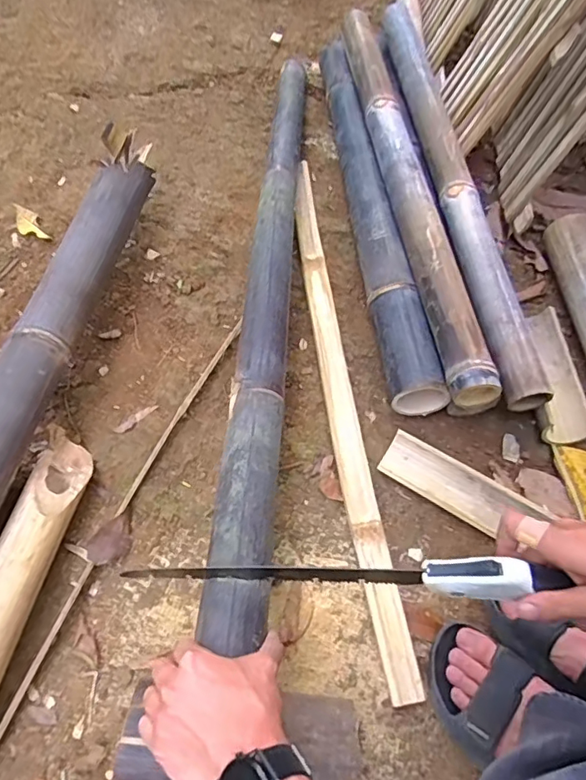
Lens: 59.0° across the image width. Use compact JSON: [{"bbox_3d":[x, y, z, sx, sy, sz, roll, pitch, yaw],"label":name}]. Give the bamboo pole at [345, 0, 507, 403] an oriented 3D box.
[{"bbox_3d":[0.189,-0.374,0.875,0.074,0.075,0.885,-5,58,-4],"label":"bamboo pole"}]

